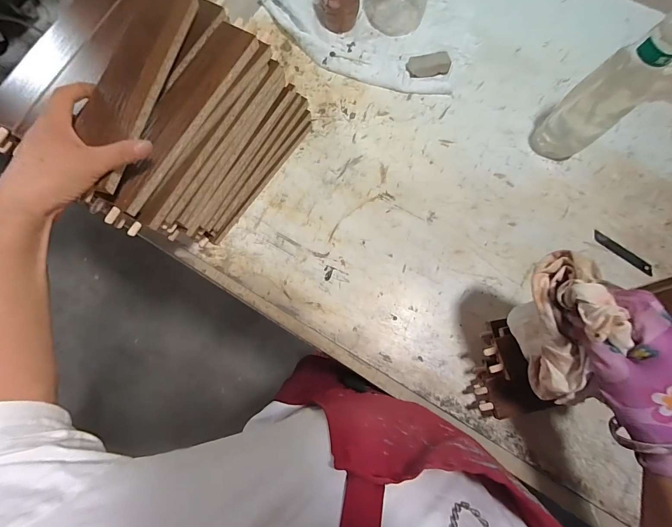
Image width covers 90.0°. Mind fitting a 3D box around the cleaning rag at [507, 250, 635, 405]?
[{"bbox_3d":[0.222,0.065,0.350,0.049,0.160,0.142,8,76,2],"label":"cleaning rag"}]

